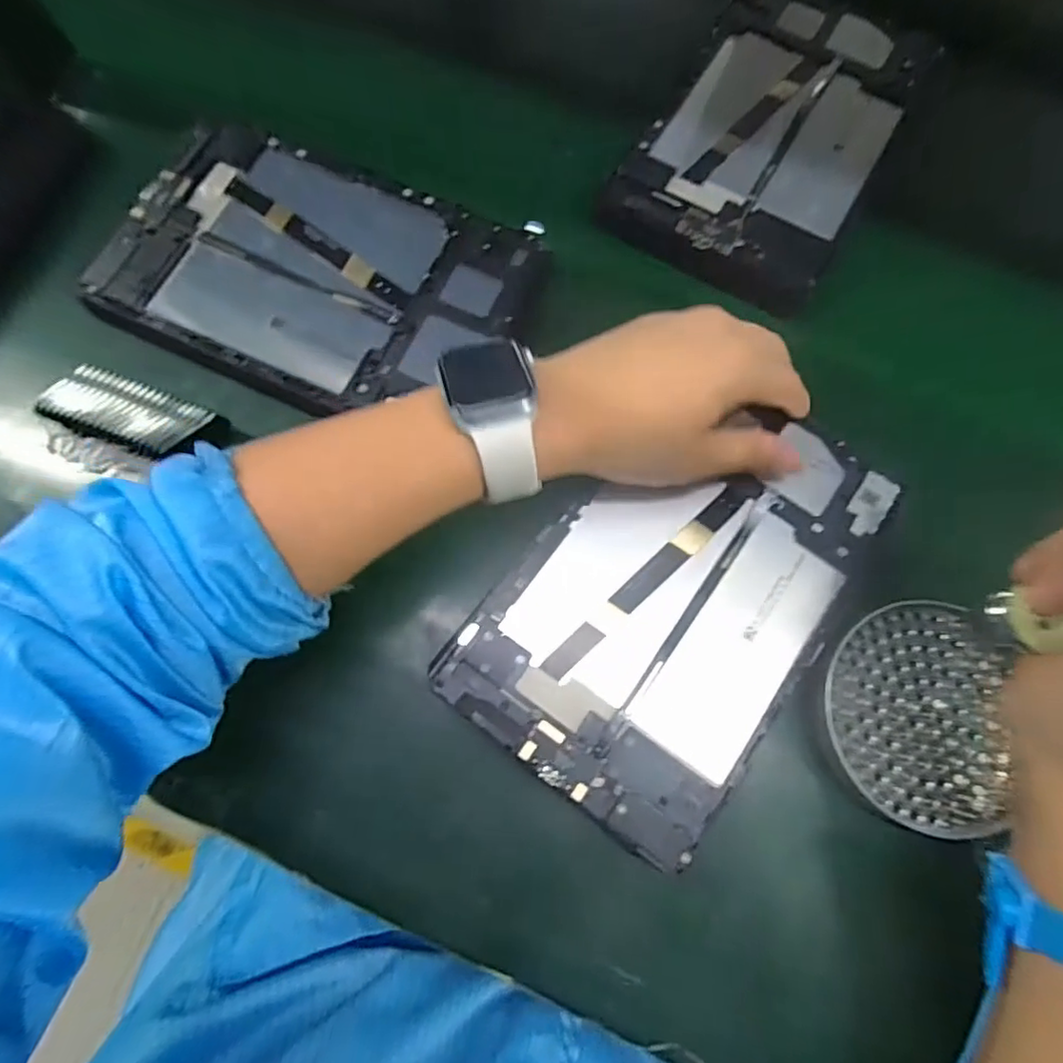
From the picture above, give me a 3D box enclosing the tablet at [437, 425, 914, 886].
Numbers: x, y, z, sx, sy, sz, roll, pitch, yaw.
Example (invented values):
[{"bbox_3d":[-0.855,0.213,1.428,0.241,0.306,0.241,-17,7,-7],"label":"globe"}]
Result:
[{"bbox_3d":[0.077,0.029,0.328,0.149,0.009,0.235,36,77,8],"label":"tablet"}]

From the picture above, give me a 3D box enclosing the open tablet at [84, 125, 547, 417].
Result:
[{"bbox_3d":[-0.125,-0.154,0.372,0.246,0.019,0.151,22,76,5],"label":"open tablet"}]

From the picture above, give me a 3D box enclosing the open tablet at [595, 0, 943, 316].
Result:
[{"bbox_3d":[0.162,-0.268,0.416,0.146,0.009,0.253,29,78,8],"label":"open tablet"}]

